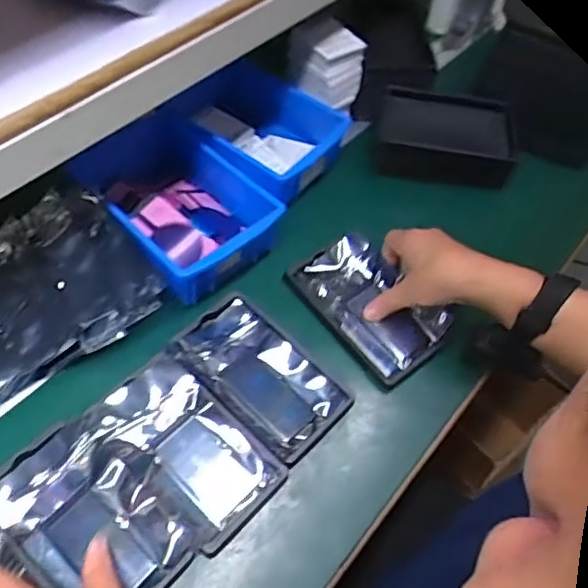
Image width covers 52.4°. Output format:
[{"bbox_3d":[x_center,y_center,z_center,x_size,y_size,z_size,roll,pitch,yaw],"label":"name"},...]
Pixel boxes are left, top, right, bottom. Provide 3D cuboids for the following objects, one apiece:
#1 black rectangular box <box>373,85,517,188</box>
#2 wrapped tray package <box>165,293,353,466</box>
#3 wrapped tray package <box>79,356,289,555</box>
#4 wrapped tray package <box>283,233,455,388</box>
[{"bbox_3d":[0.186,-0.193,0.723,0.170,0.068,0.095,9,54,1],"label":"black rectangular box"},{"bbox_3d":[-0.030,0.073,0.555,0.155,0.022,0.094,37,59,19],"label":"wrapped tray package"},{"bbox_3d":[-0.092,0.128,0.504,0.154,0.017,0.096,38,60,20],"label":"wrapped tray package"},{"bbox_3d":[0.076,0.008,0.605,0.095,0.026,0.159,-32,64,-25],"label":"wrapped tray package"}]

